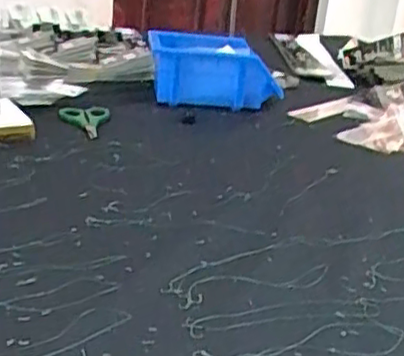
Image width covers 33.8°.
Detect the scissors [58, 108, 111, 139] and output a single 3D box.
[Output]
[{"bbox_3d":[-0.139,-0.069,0.791,0.060,0.014,0.082,2,23,-11],"label":"scissors"}]

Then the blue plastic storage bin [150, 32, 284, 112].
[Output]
[{"bbox_3d":[0.010,-0.153,0.953,0.176,0.082,0.128,1,23,-12],"label":"blue plastic storage bin"}]

